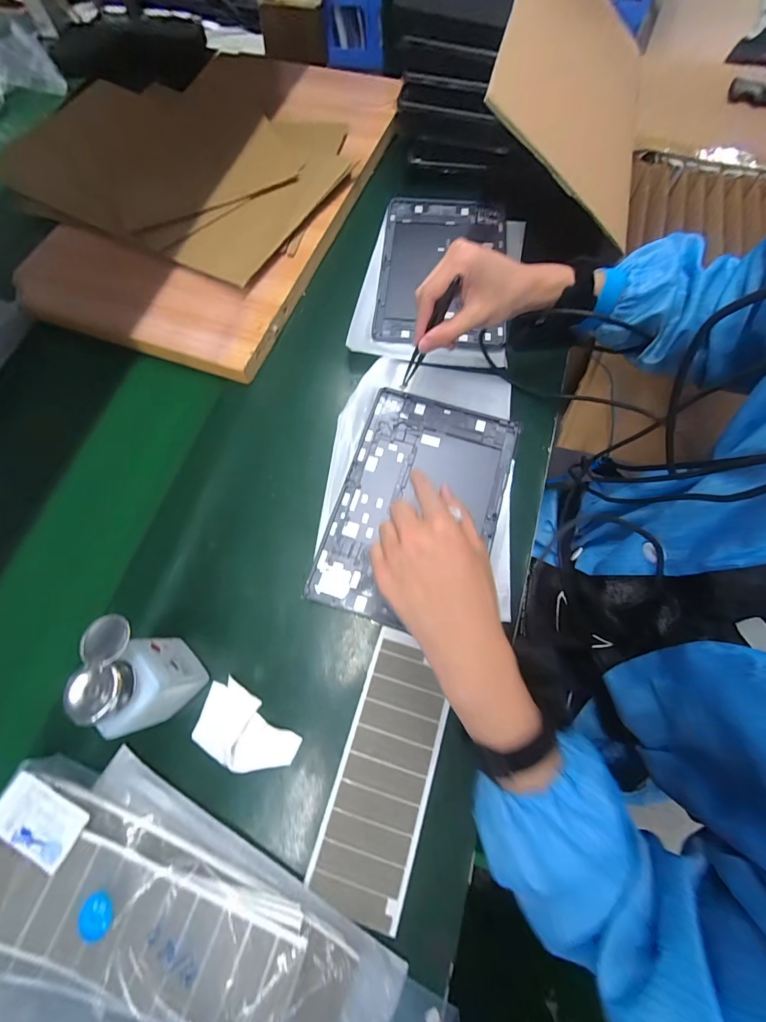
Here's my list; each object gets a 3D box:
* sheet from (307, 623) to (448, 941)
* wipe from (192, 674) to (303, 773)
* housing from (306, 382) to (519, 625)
[{"bbox_3d":[0.005,0.218,0.329,0.075,0.006,0.206,17,70,5],"label":"sheet"},{"bbox_3d":[-0.122,0.194,0.332,0.092,0.010,0.054,32,75,12],"label":"wipe"},{"bbox_3d":[0.038,-0.008,0.404,0.164,0.012,0.255,17,72,8],"label":"housing"}]

